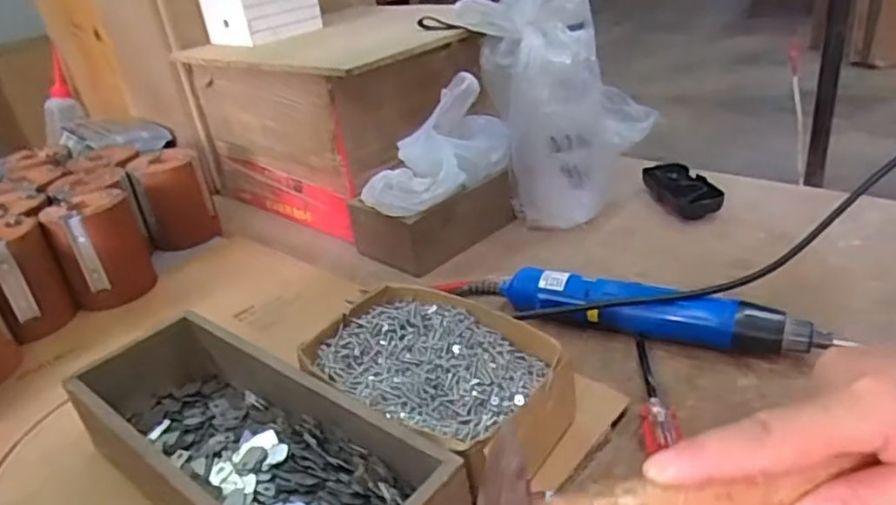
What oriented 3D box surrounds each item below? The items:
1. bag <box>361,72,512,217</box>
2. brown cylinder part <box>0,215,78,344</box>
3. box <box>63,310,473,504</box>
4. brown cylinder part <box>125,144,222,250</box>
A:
[{"bbox_3d":[-0.009,-0.116,0.657,0.081,0.096,0.188,15,36,35],"label":"bag"},{"bbox_3d":[-0.408,0.026,0.602,0.075,0.098,0.072,15,36,35],"label":"brown cylinder part"},{"bbox_3d":[-0.127,0.125,0.399,0.292,0.067,0.101,17,37,36],"label":"box"},{"bbox_3d":[-0.319,-0.062,0.750,0.077,0.104,0.071,-20,31,-21],"label":"brown cylinder part"}]

